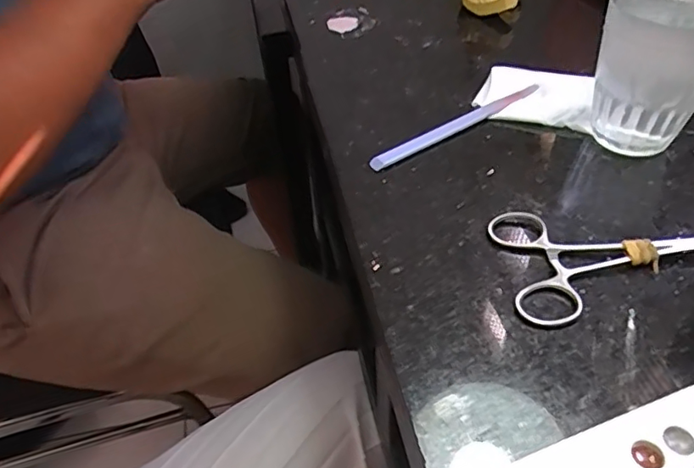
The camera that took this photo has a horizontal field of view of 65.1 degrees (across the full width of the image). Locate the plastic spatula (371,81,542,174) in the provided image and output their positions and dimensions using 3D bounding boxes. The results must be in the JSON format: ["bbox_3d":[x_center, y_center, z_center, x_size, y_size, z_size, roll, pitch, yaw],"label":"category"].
[{"bbox_3d":[0.072,-0.071,0.352,0.140,0.007,0.011,-26,47,-23],"label":"plastic spatula"}]

